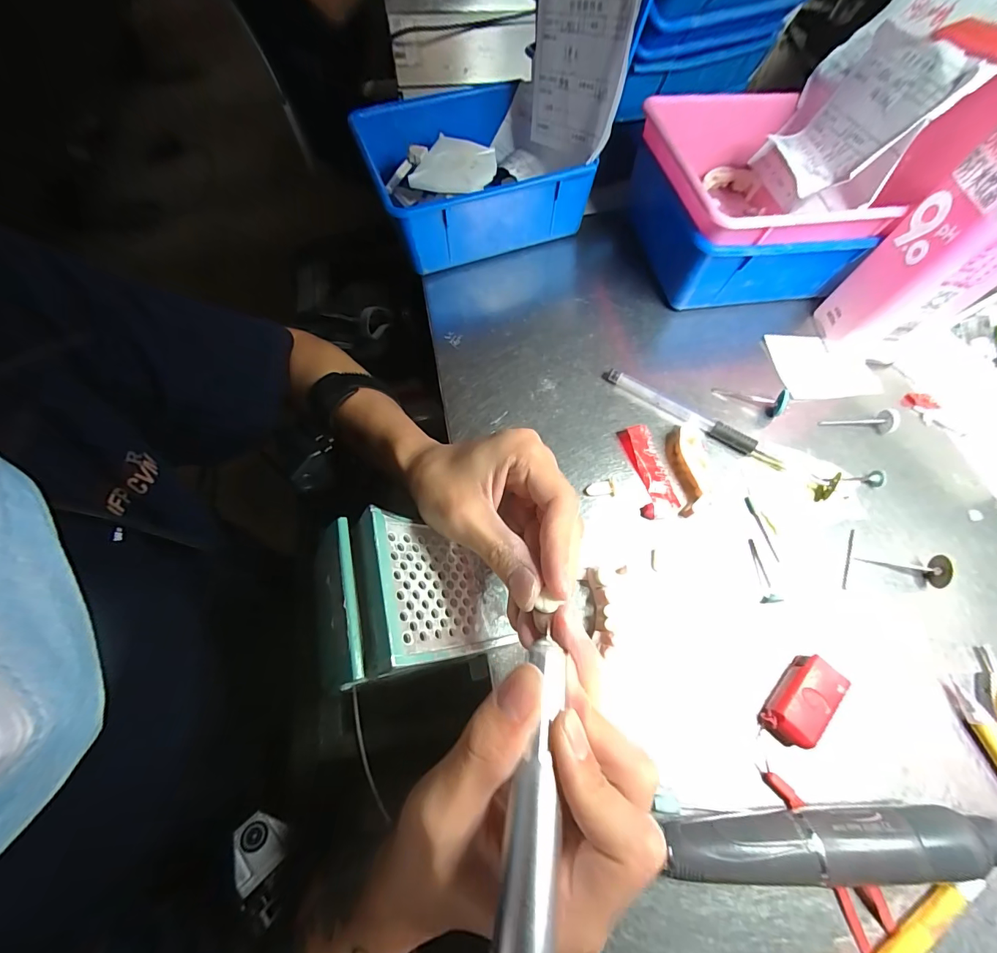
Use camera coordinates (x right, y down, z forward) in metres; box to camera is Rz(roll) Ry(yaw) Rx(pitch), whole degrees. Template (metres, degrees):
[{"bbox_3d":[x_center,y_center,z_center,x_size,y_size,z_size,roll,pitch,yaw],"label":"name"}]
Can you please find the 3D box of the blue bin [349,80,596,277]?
[{"bbox_3d":[-0.033,-0.264,0.373,0.165,0.065,0.168,-26,68,-13],"label":"blue bin"}]

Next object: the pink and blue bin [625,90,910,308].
[{"bbox_3d":[0.193,-0.221,0.344,0.147,0.085,0.154,-5,65,-4],"label":"pink and blue bin"}]

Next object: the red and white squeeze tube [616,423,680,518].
[{"bbox_3d":[0.100,-0.005,0.281,0.026,0.009,0.067,-11,66,-7],"label":"red and white squeeze tube"}]

